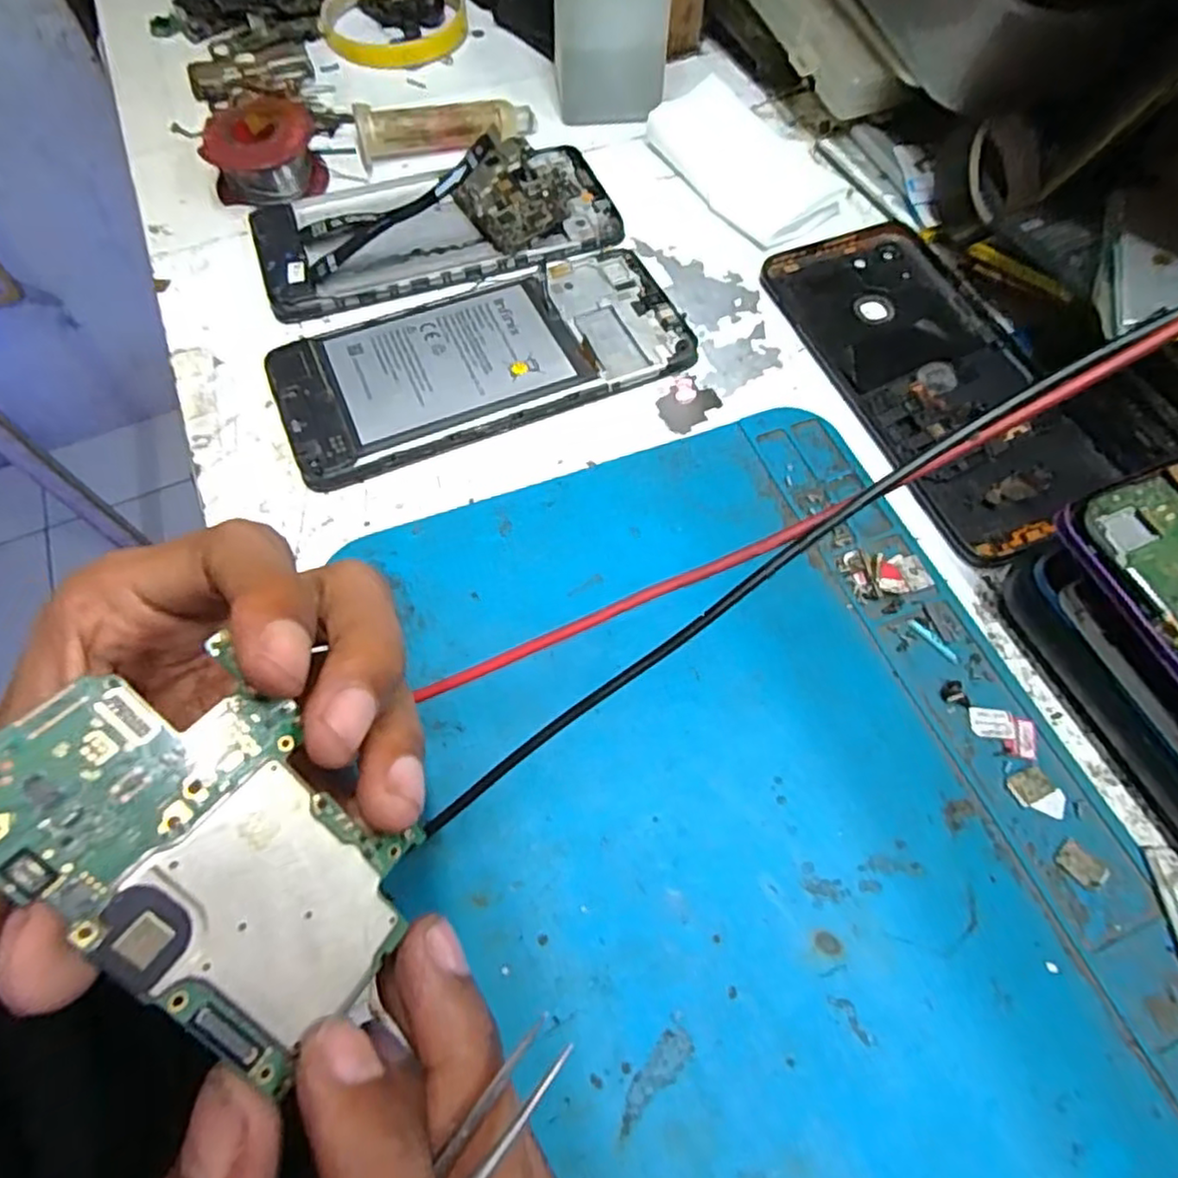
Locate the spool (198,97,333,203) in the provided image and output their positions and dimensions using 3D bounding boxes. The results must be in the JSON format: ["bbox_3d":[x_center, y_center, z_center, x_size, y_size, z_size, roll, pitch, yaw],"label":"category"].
[{"bbox_3d":[-0.151,-0.204,0.317,0.047,0.028,0.042,16,65,9],"label":"spool"}]

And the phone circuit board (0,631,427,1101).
[{"bbox_3d":[-0.056,0.040,0.104,0.065,0.004,0.038,54,50,-18],"label":"phone circuit board"}]

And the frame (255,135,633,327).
[{"bbox_3d":[-0.067,-0.165,0.303,0.157,0.012,0.075,-21,65,-10],"label":"frame"}]

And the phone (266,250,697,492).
[{"bbox_3d":[-0.040,-0.093,0.269,0.160,0.010,0.073,-24,66,-11],"label":"phone"}]

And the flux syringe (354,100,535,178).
[{"bbox_3d":[-0.071,-0.231,0.337,0.088,0.019,0.016,-13,64,-6],"label":"flux syringe"}]

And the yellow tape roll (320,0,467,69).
[{"bbox_3d":[-0.114,-0.334,0.392,0.083,0.012,0.084,-9,64,-4],"label":"yellow tape roll"}]

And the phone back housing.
[{"bbox_3d":[0.136,-0.088,0.265,0.075,0.012,0.160,-19,65,-9],"label":"phone back housing"}]

